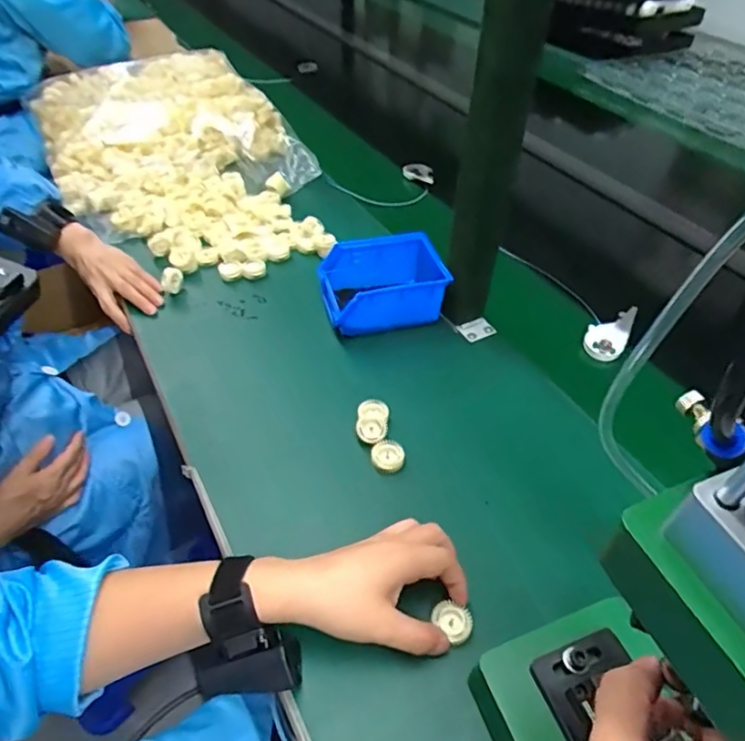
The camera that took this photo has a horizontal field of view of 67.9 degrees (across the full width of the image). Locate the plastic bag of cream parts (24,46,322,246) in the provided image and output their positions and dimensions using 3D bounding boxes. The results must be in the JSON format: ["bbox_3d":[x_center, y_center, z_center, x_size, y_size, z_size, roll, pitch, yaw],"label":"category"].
[{"bbox_3d":[-0.336,-0.399,0.917,0.378,0.102,0.412,-30,54,-27],"label":"plastic bag of cream parts"}]

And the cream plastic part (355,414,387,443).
[{"bbox_3d":[-0.001,0.057,0.560,0.030,0.010,0.028,0,46,-2],"label":"cream plastic part"}]

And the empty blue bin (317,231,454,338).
[{"bbox_3d":[0.014,-0.107,0.669,0.146,0.062,0.105,-9,47,-10],"label":"empty blue bin"}]

